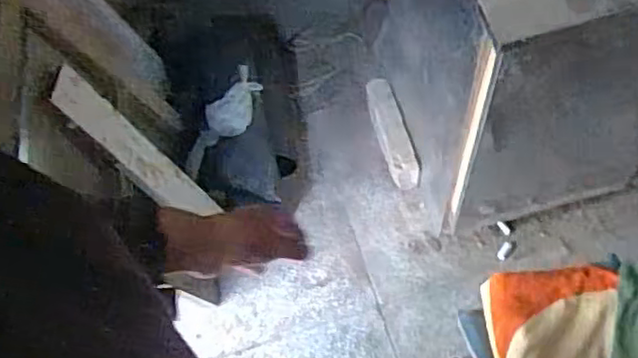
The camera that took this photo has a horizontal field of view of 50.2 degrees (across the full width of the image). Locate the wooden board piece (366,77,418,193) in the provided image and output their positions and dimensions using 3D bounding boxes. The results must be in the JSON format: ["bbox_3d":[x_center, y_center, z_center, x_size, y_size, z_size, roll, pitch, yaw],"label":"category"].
[{"bbox_3d":[0.167,-0.104,1.559,0.069,0.015,0.262,-20,77,11],"label":"wooden board piece"}]

